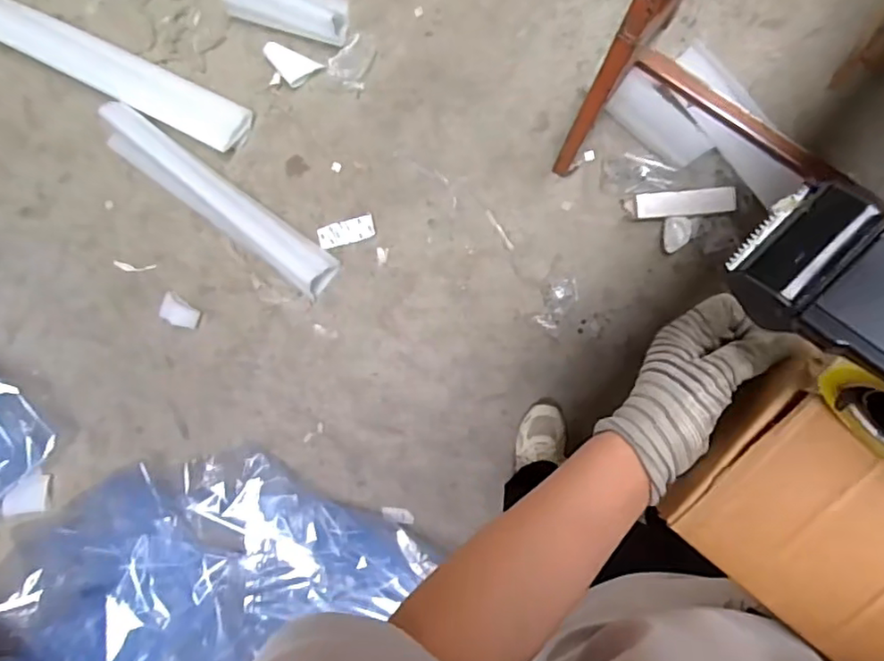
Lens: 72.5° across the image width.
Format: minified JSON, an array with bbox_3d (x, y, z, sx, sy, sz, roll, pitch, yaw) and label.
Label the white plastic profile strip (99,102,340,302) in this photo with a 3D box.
[{"bbox_3d":[-0.485,-0.280,1.289,0.596,0.091,0.102,37,96,4],"label":"white plastic profile strip"}]

